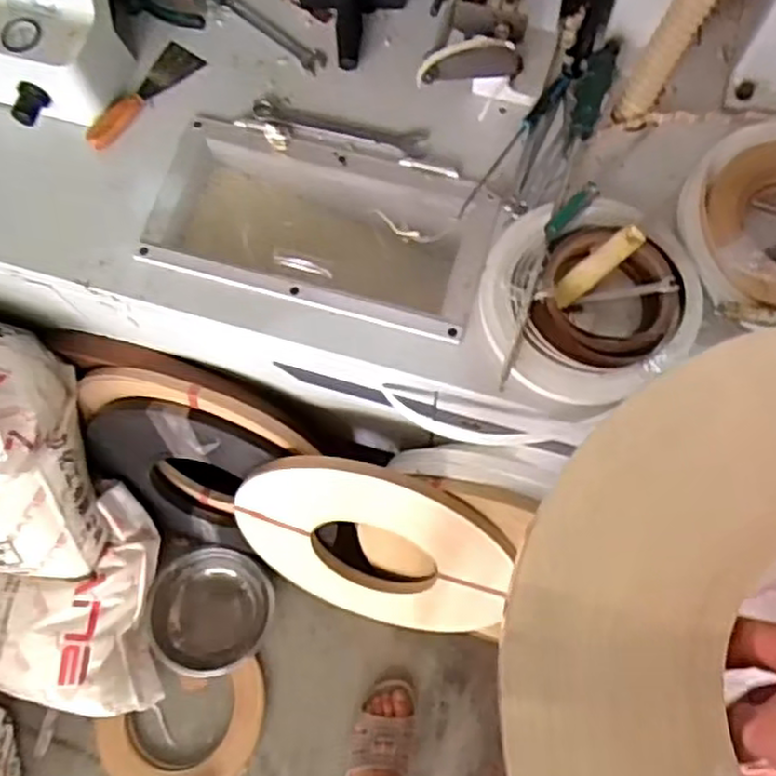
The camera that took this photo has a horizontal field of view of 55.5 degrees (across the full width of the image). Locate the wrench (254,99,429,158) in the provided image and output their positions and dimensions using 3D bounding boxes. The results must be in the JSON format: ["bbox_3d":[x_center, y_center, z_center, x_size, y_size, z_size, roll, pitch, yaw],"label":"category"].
[{"bbox_3d":[-0.055,-0.311,0.865,0.209,0.005,0.040,15,74,6],"label":"wrench"}]

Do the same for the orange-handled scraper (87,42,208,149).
[{"bbox_3d":[-0.298,-0.353,0.882,0.048,0.015,0.171,40,78,12],"label":"orange-handled scraper"}]

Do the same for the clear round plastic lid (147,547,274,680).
[{"bbox_3d":[-0.295,0.377,1.243,0.191,0.061,0.200,0,73,1],"label":"clear round plastic lid"}]

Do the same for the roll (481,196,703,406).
[{"bbox_3d":[0.214,-0.093,0.767,0.224,0.036,0.212,0,73,1],"label":"roll"}]

